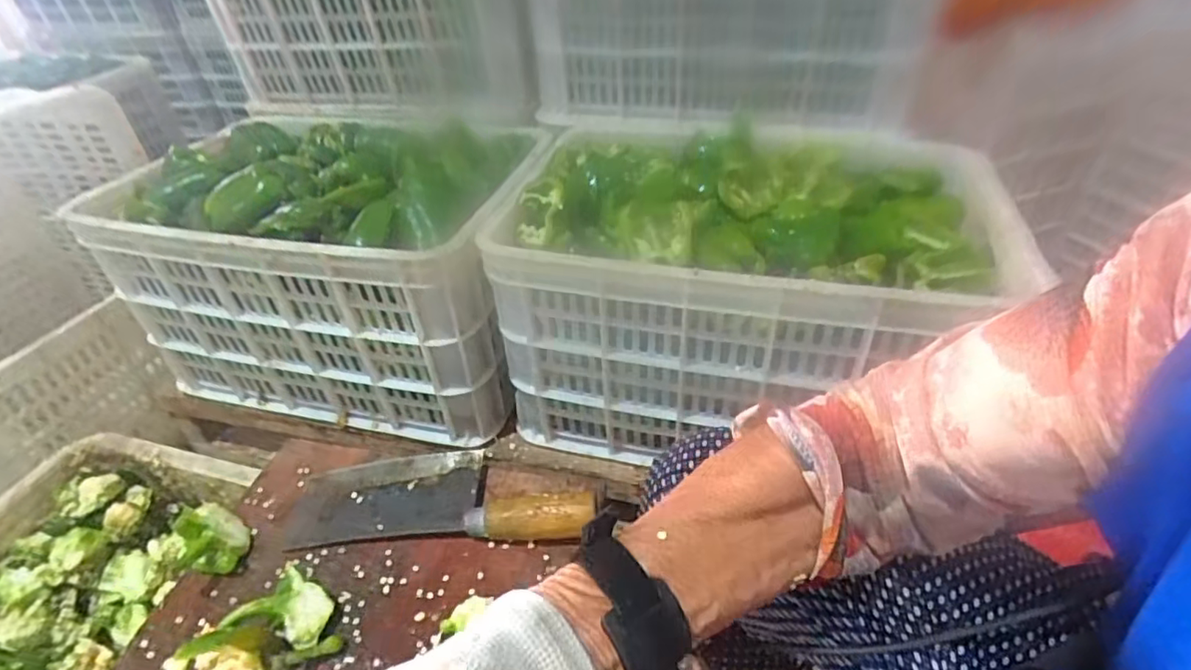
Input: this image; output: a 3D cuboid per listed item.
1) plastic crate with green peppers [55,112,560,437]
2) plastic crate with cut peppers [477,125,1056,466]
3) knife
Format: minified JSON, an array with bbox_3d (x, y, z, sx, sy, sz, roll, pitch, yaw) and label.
[{"bbox_3d":[-0.335,-0.124,0.847,0.523,0.285,0.411,6,40,13],"label":"plastic crate with green peppers"},{"bbox_3d":[0.162,-0.043,0.705,0.511,0.273,0.314,7,40,13],"label":"plastic crate with cut peppers"},{"bbox_3d":[-0.123,0.123,0.473,0.239,0.033,0.086,-2,39,3],"label":"knife"}]

